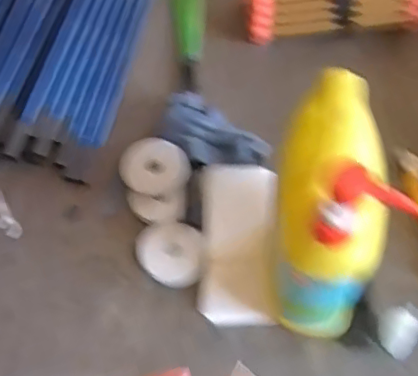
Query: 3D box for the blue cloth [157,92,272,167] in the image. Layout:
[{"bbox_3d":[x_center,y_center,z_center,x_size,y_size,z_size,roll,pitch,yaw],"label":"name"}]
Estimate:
[{"bbox_3d":[0.001,-0.060,0.650,0.122,0.035,0.077,37,68,22],"label":"blue cloth"}]

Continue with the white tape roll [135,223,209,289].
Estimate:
[{"bbox_3d":[-0.039,0.065,0.593,0.072,0.012,0.066,-1,60,2],"label":"white tape roll"}]

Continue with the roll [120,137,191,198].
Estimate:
[{"bbox_3d":[-0.060,-0.022,0.637,0.075,0.027,0.065,-4,59,1],"label":"roll"}]

